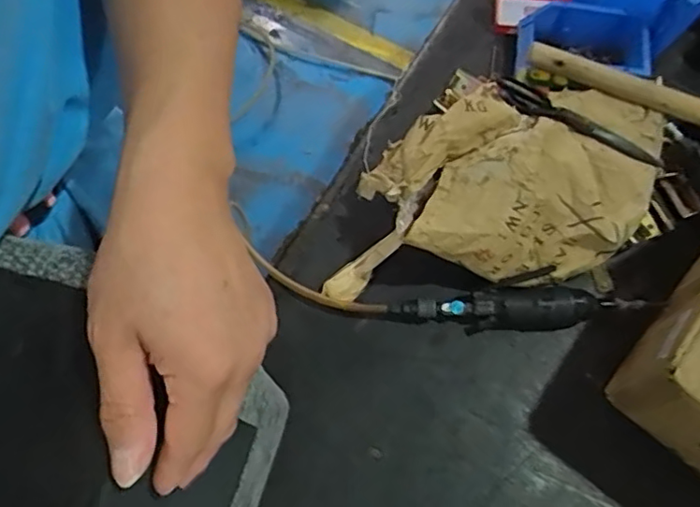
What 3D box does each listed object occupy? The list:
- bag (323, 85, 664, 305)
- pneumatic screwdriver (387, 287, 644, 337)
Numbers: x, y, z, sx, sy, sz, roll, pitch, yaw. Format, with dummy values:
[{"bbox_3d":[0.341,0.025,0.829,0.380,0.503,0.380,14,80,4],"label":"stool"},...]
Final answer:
[{"bbox_3d":[0.185,-0.086,0.728,0.429,0.156,0.241,-12,69,-5],"label":"bag"},{"bbox_3d":[0.201,0.069,0.729,0.296,0.037,0.056,-3,68,-1],"label":"pneumatic screwdriver"}]

